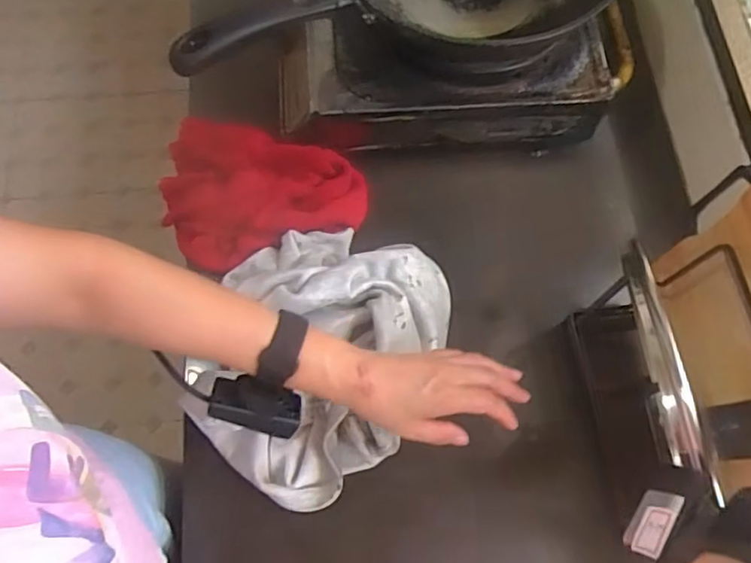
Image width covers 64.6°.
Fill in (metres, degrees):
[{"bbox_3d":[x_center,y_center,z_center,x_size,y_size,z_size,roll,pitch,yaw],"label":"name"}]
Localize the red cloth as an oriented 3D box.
[{"bbox_3d":[-0.136,-0.124,0.683,0.216,0.058,0.192,-19,72,-8],"label":"red cloth"}]

